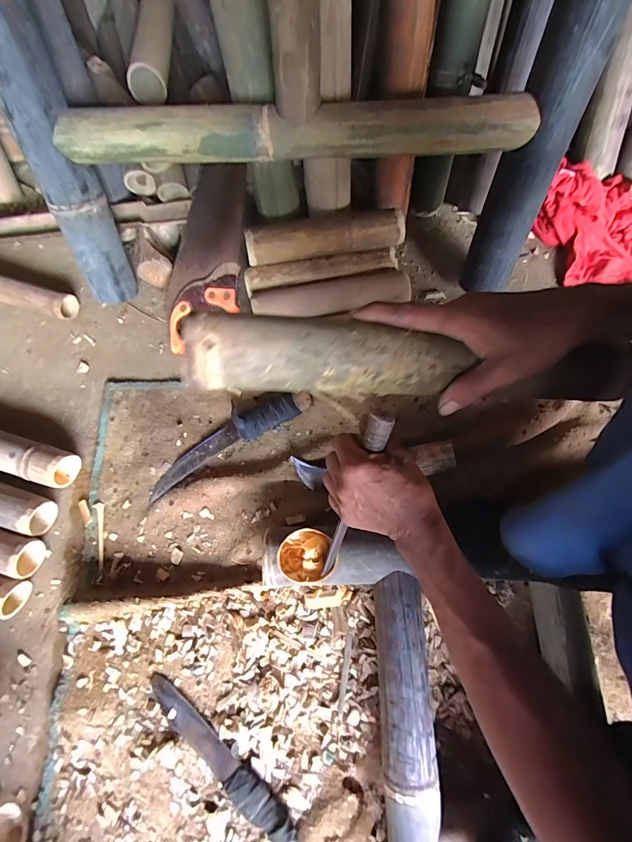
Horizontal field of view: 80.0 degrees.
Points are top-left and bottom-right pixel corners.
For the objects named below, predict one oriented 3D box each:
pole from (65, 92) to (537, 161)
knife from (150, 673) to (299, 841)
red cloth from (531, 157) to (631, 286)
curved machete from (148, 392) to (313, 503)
[{"bbox_3d":[-0.025,-0.374,0.483,0.588,0.047,0.043,-1,74,1],"label":"pole"},{"bbox_3d":[-0.124,0.435,0.483,0.260,0.017,0.040,39,78,11],"label":"knife"},{"bbox_3d":[0.503,-0.347,0.673,0.214,0.087,0.195,24,76,8],"label":"red cloth"},{"bbox_3d":[-0.141,0.027,0.600,0.285,0.029,0.049,-30,75,-7],"label":"curved machete"}]

